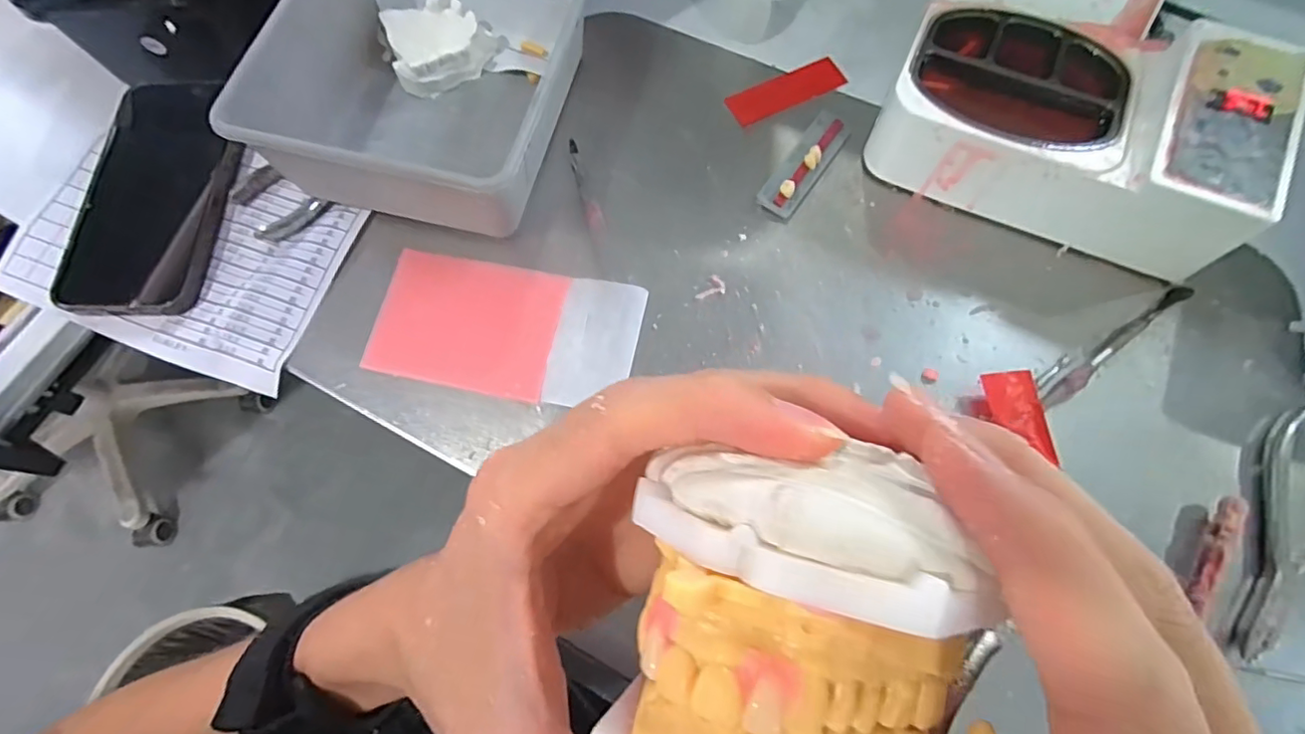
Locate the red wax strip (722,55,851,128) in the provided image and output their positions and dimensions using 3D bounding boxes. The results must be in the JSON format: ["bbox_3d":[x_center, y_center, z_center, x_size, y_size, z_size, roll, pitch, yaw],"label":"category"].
[{"bbox_3d":[0.090,-0.184,0.374,0.083,0.004,0.028,-27,71,-9],"label":"red wax strip"}]

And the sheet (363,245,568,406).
[{"bbox_3d":[-0.103,-0.025,0.317,0.101,0.004,0.074,11,75,7],"label":"sheet"}]

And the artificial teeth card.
[{"bbox_3d":[0.094,-0.126,0.346,0.023,0.011,0.082,33,73,12],"label":"artificial teeth card"}]

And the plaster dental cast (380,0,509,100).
[{"bbox_3d":[-0.133,-0.209,0.365,0.069,0.029,0.055,-21,70,-7],"label":"plaster dental cast"}]

